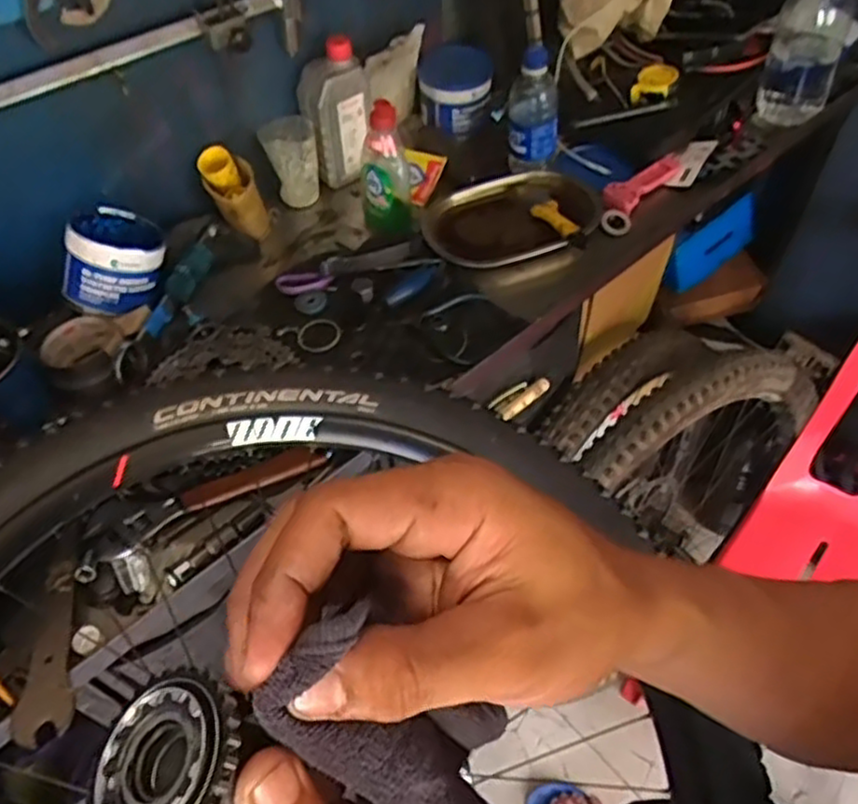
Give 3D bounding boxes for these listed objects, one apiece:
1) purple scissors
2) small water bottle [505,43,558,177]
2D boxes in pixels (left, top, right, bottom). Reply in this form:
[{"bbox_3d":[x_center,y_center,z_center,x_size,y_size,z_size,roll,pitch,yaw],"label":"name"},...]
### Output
[{"bbox_3d":[-0.089,-0.168,0.876,0.191,0.021,0.041,-14,54,-7],"label":"purple scissors"},{"bbox_3d":[0.135,-0.374,0.938,0.066,0.151,0.059,6,54,8],"label":"small water bottle"}]

